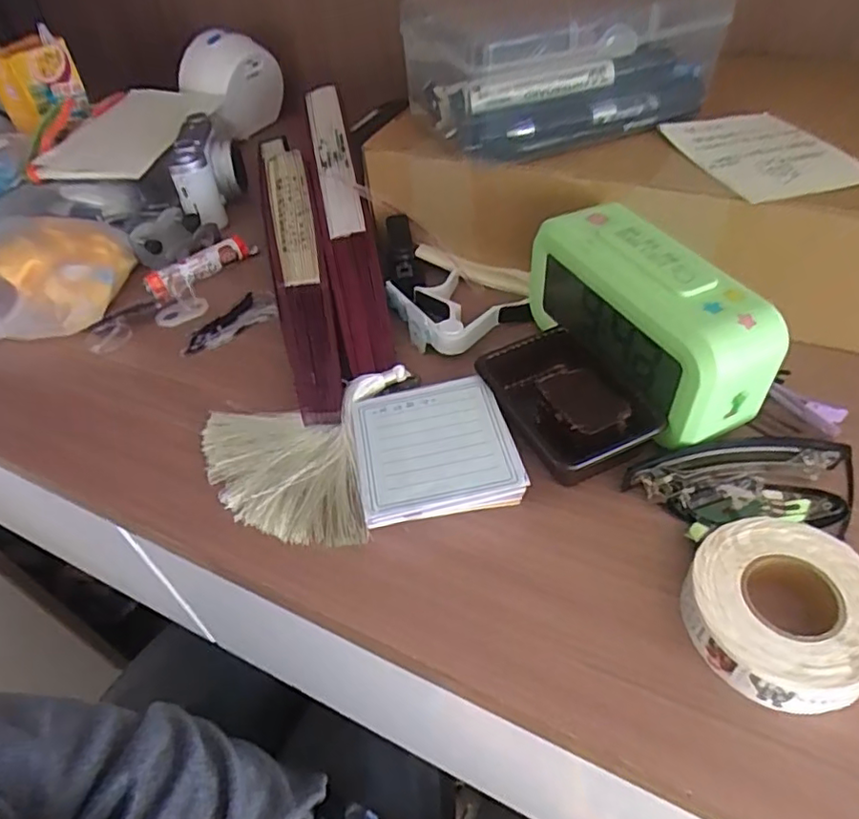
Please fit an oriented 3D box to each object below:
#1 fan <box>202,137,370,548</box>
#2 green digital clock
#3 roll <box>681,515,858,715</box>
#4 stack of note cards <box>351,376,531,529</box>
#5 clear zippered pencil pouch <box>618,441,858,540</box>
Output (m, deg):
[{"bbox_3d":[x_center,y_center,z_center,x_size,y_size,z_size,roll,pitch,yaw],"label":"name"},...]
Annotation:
[{"bbox_3d":[-0.097,-0.066,0.379,0.094,0.047,0.331,-12,47,-4],"label":"fan"},{"bbox_3d":[0.107,-0.046,0.314,0.049,0.075,0.140,-23,49,-14],"label":"green digital clock"},{"bbox_3d":[0.137,0.077,0.234,0.068,0.022,0.070,-3,47,3],"label":"roll"},{"bbox_3d":[0.001,0.021,0.305,0.074,0.020,0.075,-12,47,-5],"label":"stack of note cards"},{"bbox_3d":[0.146,0.038,0.274,0.100,0.026,0.044,-8,47,-1],"label":"clear zippered pencil pouch"}]

